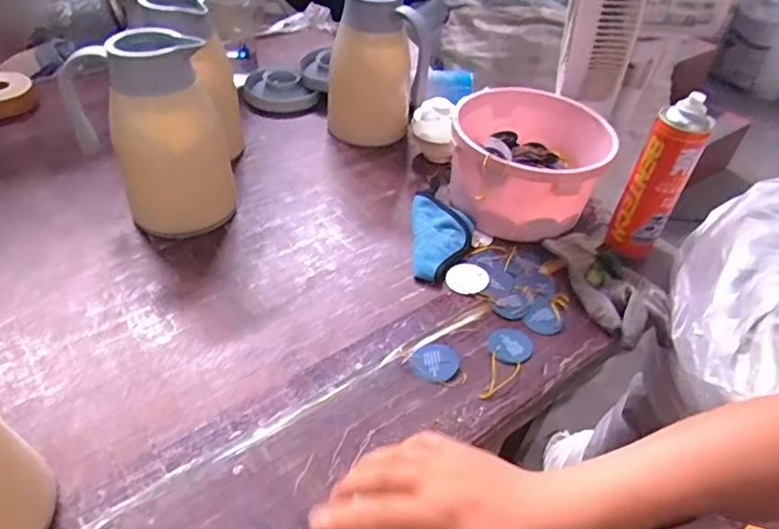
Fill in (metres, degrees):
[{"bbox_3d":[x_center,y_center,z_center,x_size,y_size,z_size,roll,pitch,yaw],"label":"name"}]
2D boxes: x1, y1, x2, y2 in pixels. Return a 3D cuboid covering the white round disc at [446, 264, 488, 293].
[{"bbox_3d":[0.103,0.018,0.726,0.055,0.006,0.043,8,64,4],"label":"white round disc"}]

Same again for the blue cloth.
[{"bbox_3d":[0.076,-0.040,0.771,0.085,0.028,0.164,3,45,-2],"label":"blue cloth"}]

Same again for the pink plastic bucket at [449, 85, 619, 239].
[{"bbox_3d":[0.194,-0.144,0.813,0.217,0.143,0.210,2,45,-2],"label":"pink plastic bucket"}]

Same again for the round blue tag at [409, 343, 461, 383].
[{"bbox_3d":[0.052,0.109,0.627,0.052,0.009,0.048,2,45,-2],"label":"round blue tag"}]

